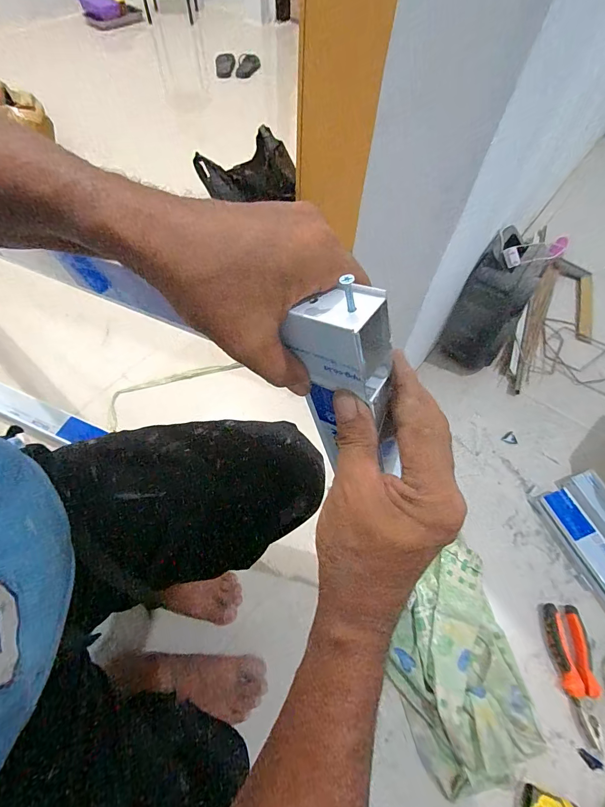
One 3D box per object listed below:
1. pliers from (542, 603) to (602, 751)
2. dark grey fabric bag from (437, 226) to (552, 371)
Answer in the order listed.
[{"bbox_3d":[0.469,0.457,0.632,0.073,0.029,0.197,5,60,3],"label":"pliers"},{"bbox_3d":[0.430,-0.222,0.860,0.137,0.308,0.146,24,60,13],"label":"dark grey fabric bag"}]

